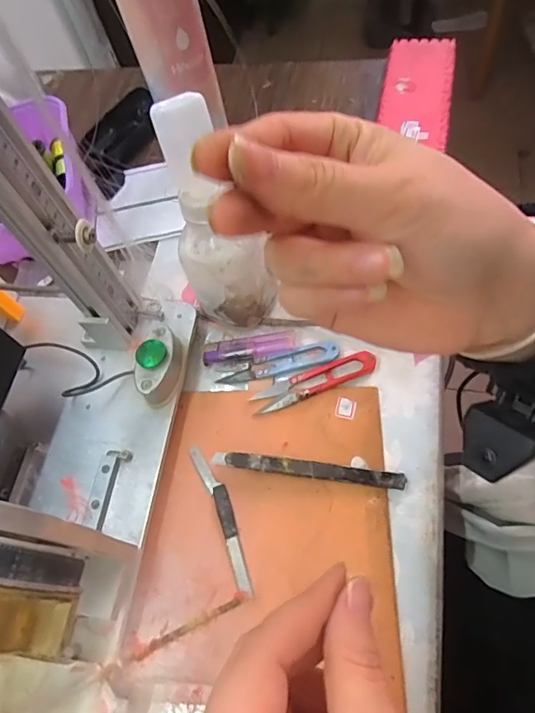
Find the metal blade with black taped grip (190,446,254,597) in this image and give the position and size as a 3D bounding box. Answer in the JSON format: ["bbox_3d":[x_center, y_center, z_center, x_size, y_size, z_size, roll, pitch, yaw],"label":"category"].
[{"bbox_3d":[-0.031,0.112,0.346,0.015,0.008,0.109,-25,62,-5],"label":"metal blade with black taped grip"}]

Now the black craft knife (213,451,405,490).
[{"bbox_3d":[0.028,0.081,0.349,0.137,0.007,0.012,4,63,11],"label":"black craft knife"}]

